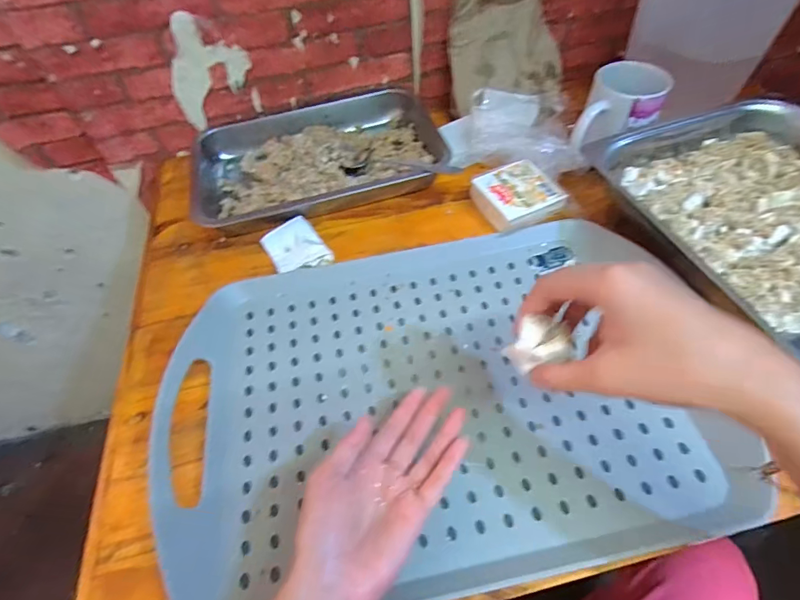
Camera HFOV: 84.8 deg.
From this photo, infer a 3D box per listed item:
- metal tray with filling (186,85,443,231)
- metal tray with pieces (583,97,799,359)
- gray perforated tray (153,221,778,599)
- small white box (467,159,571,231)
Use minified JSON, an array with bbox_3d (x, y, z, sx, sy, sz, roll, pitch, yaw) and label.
[{"bbox_3d":[-0.105,-0.191,0.565,0.298,0.038,0.209,-11,54,-4],"label":"metal tray with filling"},{"bbox_3d":[0.369,-0.066,0.413,0.249,0.065,0.317,-18,55,-9],"label":"metal tray with pieces"},{"bbox_3d":[0.028,0.063,0.369,0.421,0.034,0.306,-11,54,-4],"label":"gray perforated tray"},{"bbox_3d":[0.134,-0.117,0.494,0.081,0.027,0.079,-18,55,-9],"label":"small white box"}]

